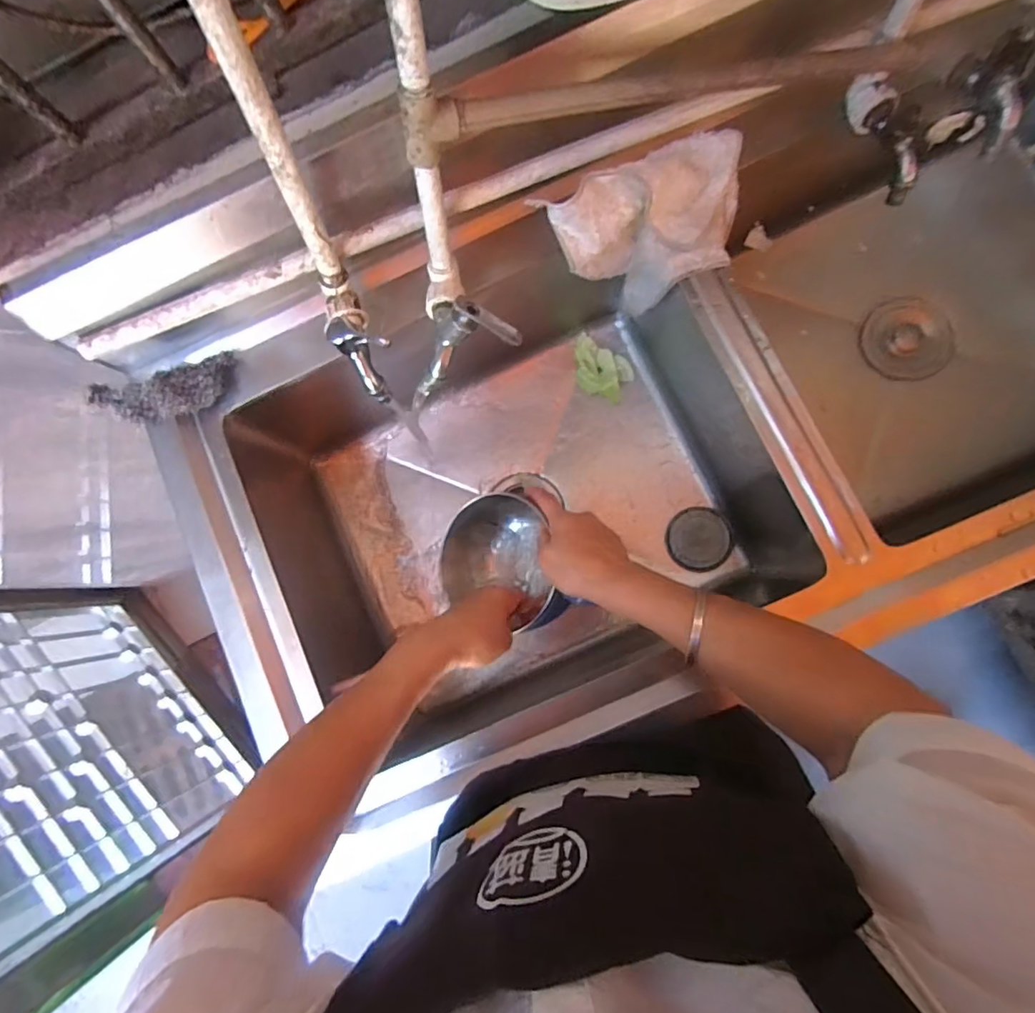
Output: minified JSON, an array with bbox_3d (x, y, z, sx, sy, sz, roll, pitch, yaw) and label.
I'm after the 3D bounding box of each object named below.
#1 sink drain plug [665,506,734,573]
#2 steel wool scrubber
[{"bbox_3d":[0.238,0.043,0.713,0.080,0.019,0.082,-3,81,22],"label":"sink drain plug"},{"bbox_3d":[-0.374,-0.119,0.567,0.149,0.036,0.061,-16,81,4],"label":"steel wool scrubber"}]

